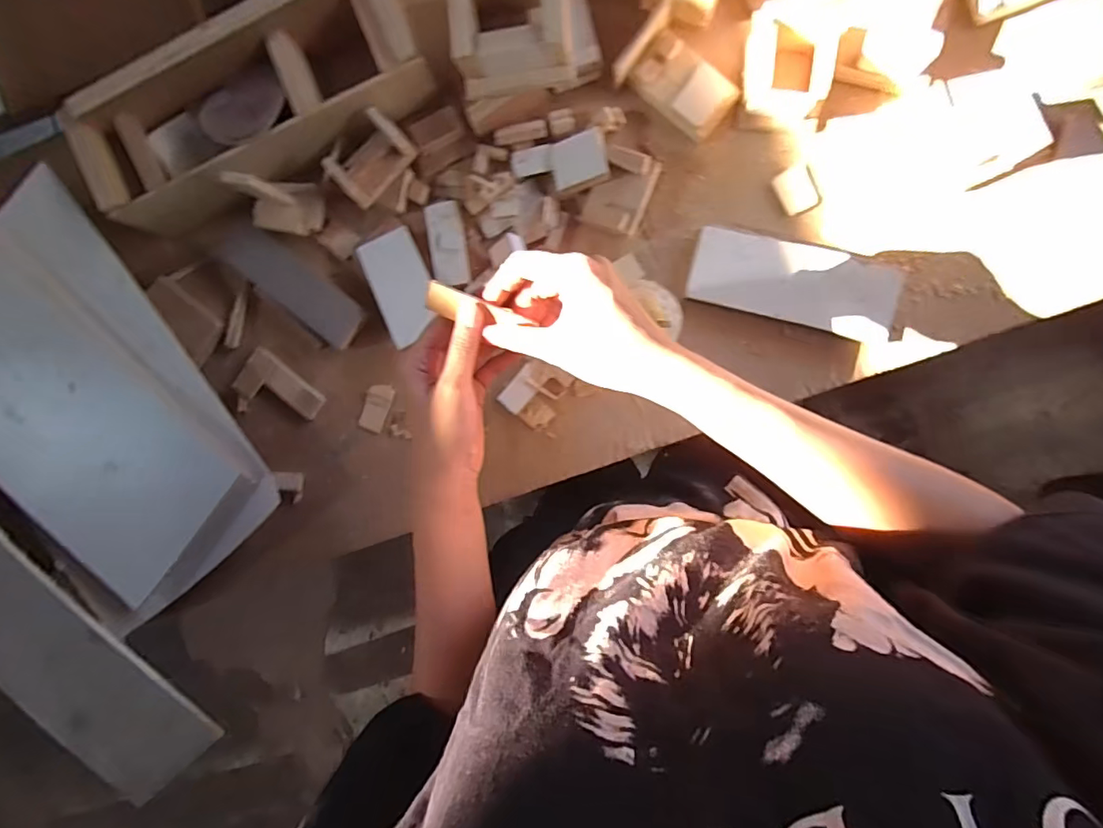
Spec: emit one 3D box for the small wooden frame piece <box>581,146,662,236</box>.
[{"bbox_3d":[0.067,-0.213,0.507,0.054,0.031,0.067,23,96,4],"label":"small wooden frame piece"}]

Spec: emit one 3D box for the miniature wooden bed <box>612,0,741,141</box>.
[{"bbox_3d":[0.117,-0.310,0.492,0.105,0.024,0.068,43,98,-1],"label":"miniature wooden bed"}]

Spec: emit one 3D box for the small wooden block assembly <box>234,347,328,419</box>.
[{"bbox_3d":[-0.293,-0.020,0.561,0.092,0.011,0.064,38,97,2],"label":"small wooden block assembly"}]

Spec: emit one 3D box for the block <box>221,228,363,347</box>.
[{"bbox_3d":[-0.263,-0.130,0.536,0.150,0.022,0.050,39,97,2],"label":"block"}]

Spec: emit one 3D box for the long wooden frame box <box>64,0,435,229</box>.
[{"bbox_3d":[-0.280,-0.283,0.493,0.336,0.071,0.122,-23,91,7],"label":"long wooden frame box"}]

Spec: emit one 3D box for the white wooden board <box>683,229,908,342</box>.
[{"bbox_3d":[0.230,-0.124,0.504,0.189,0.020,0.069,15,95,5],"label":"white wooden board"}]

